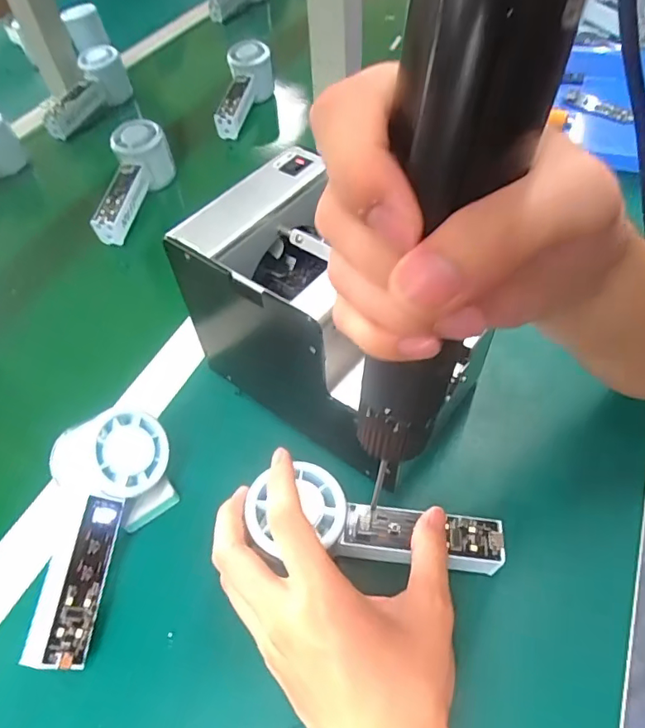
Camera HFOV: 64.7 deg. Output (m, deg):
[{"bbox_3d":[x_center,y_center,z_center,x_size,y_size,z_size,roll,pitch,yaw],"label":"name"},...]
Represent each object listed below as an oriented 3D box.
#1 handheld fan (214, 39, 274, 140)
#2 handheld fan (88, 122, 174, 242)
[{"bbox_3d":[-0.109,-0.364,0.691,0.061,0.066,0.146,11,67,13],"label":"handheld fan"},{"bbox_3d":[-0.217,-0.200,0.575,0.058,0.059,0.153,10,68,12],"label":"handheld fan"}]

